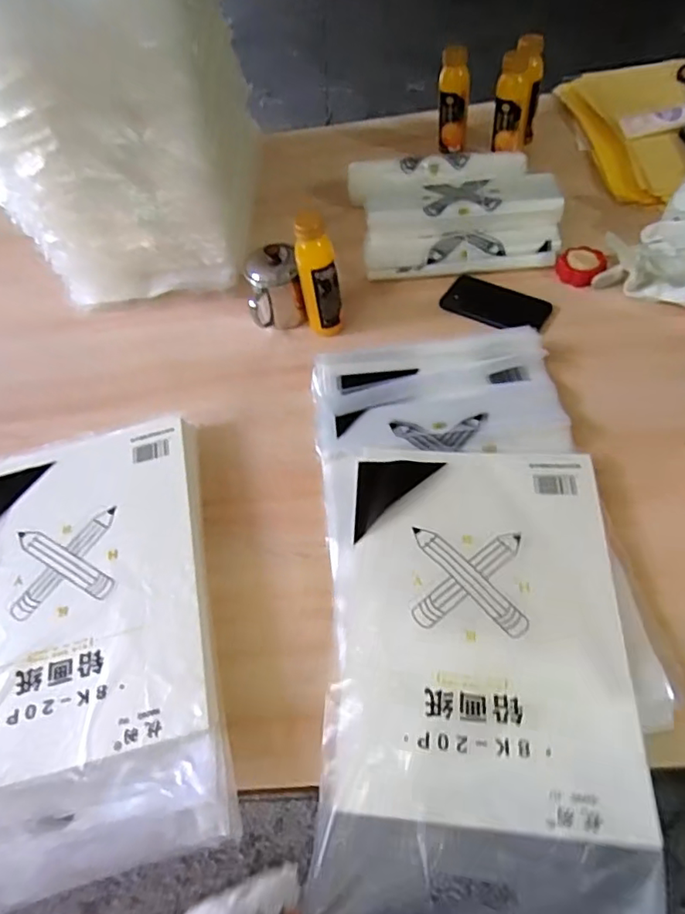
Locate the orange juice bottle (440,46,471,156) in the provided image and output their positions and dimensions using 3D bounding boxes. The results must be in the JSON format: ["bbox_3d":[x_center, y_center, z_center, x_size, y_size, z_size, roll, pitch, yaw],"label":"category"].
[{"bbox_3d":[0.196,-0.616,0.983,0.052,0.175,0.048,3,57,10],"label":"orange juice bottle"}]

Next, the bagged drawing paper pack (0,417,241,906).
[{"bbox_3d":[-0.280,0.161,0.581,0.289,0.039,0.470,-14,56,-1],"label":"bagged drawing paper pack"}]

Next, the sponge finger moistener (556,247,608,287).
[{"bbox_3d":[0.353,-0.284,0.829,0.068,0.022,0.062,-4,56,6],"label":"sponge finger moistener"}]

